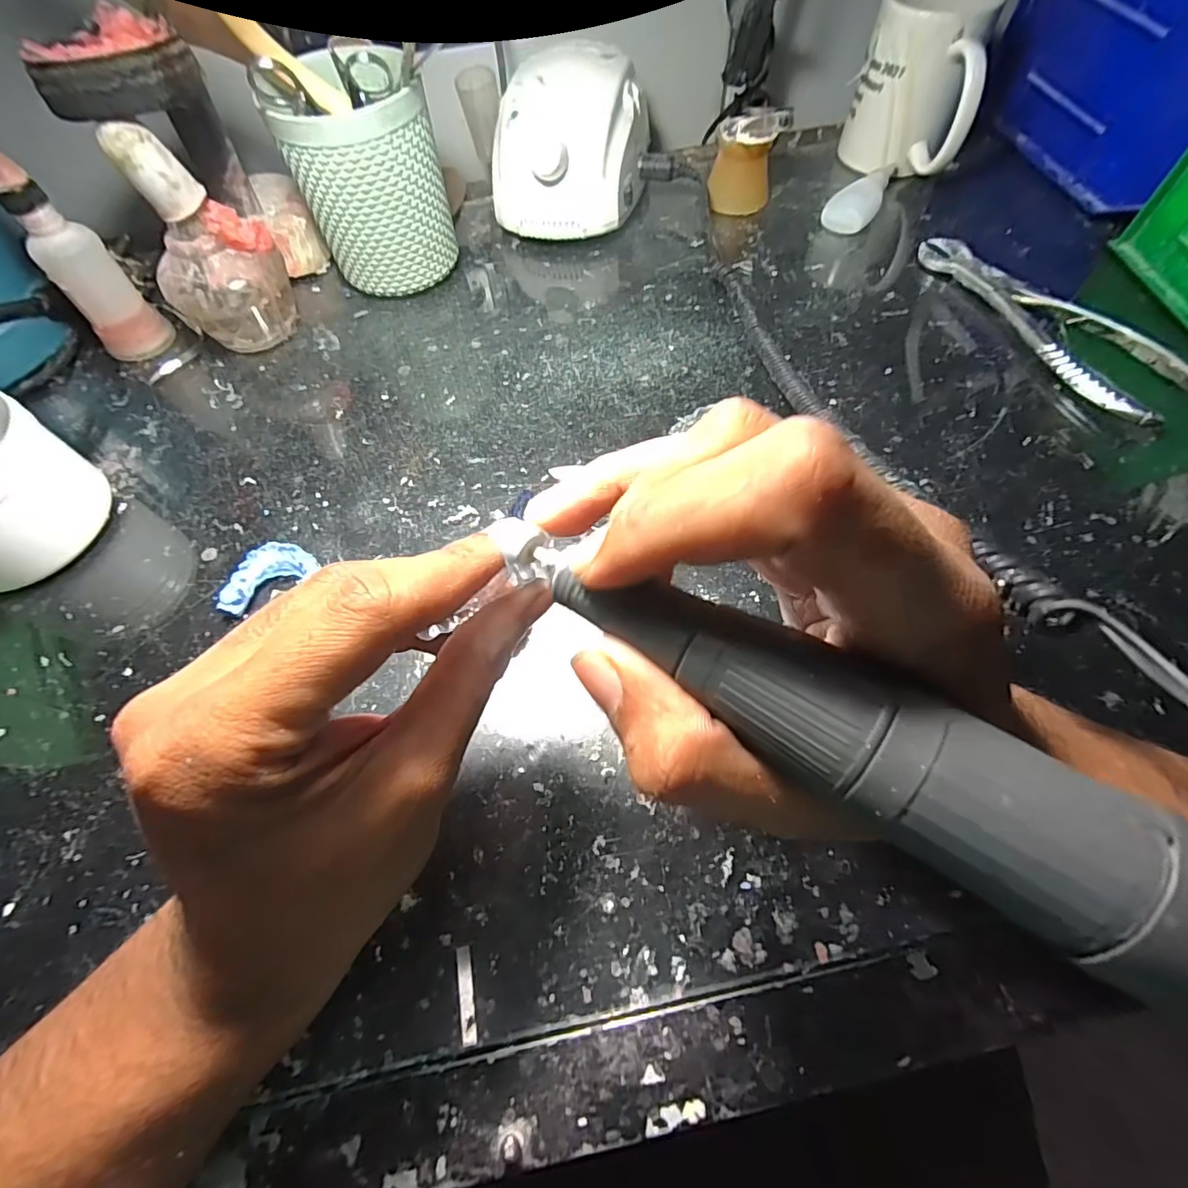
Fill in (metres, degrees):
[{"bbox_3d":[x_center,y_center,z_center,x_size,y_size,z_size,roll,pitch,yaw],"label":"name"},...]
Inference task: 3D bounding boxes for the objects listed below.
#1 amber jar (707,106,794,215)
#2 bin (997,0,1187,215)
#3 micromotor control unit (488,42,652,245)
[{"bbox_3d":[0.118,-0.333,0.410,0.049,0.055,0.047,-1,62,2],"label":"amber jar"},{"bbox_3d":[0.413,-0.380,0.383,0.120,0.122,0.216,-10,62,-2],"label":"bin"},{"bbox_3d":[-0.014,-0.337,0.406,0.096,0.082,0.122,17,65,11],"label":"micromotor control unit"}]

